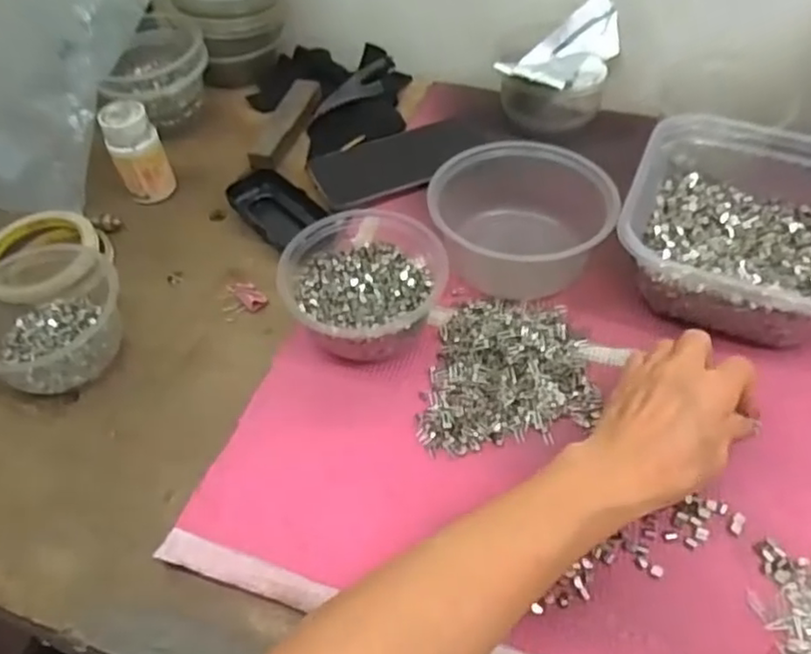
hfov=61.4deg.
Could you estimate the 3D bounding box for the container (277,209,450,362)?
[{"bbox_3d":[-0.029,-0.036,0.502,0.111,0.053,0.128,-5,51,-1],"label":"container"}]

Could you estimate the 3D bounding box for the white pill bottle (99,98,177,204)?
[{"bbox_3d":[-0.238,-0.154,0.611,0.043,0.087,0.040,-25,55,-14],"label":"white pill bottle"}]

